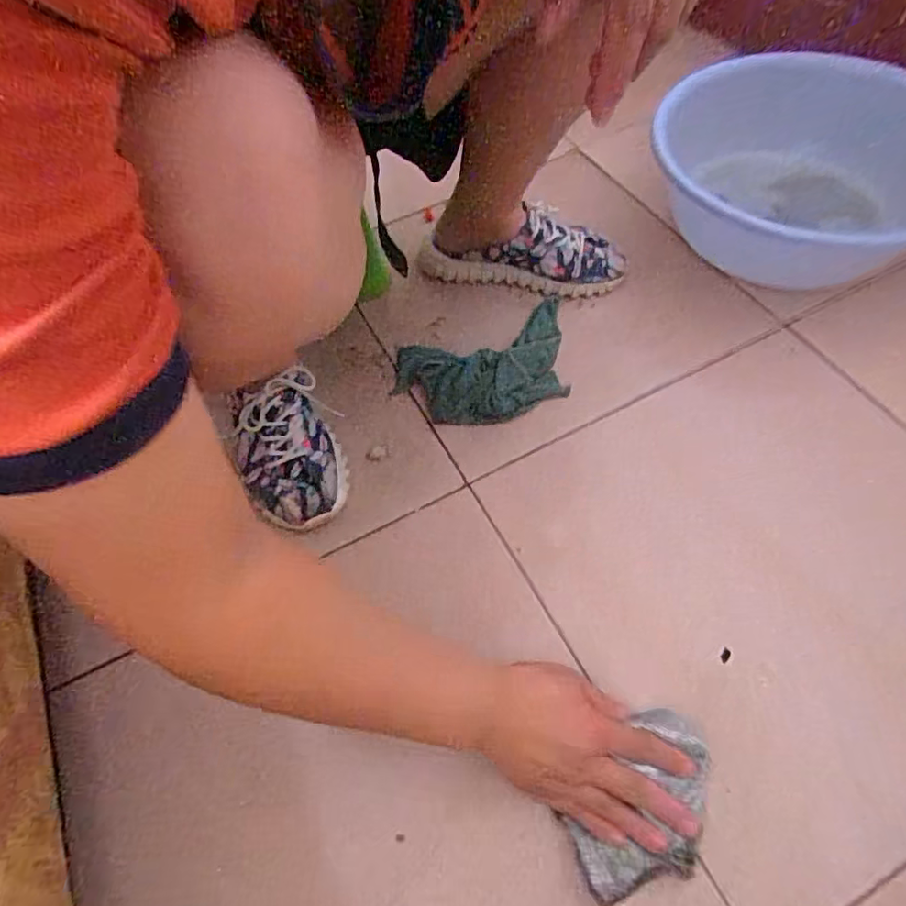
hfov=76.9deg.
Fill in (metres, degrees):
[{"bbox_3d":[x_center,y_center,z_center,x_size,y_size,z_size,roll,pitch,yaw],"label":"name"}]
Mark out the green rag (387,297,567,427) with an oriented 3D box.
[{"bbox_3d":[0.037,-0.094,0.613,0.196,0.032,0.137,-13,58,-5],"label":"green rag"}]

